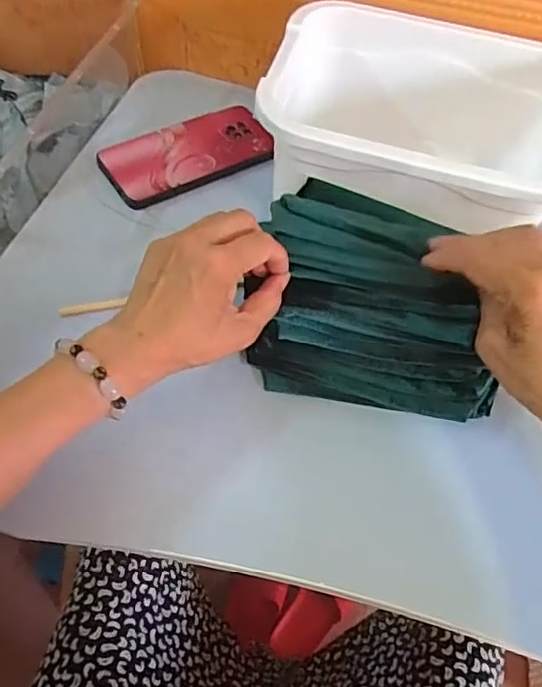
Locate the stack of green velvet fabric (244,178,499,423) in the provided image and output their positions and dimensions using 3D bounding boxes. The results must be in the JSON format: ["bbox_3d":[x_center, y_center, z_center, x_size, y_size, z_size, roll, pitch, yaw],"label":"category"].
[{"bbox_3d":[0.081,-0.036,0.416,0.171,0.093,0.138,14,58,4],"label":"stack of green velvet fabric"}]

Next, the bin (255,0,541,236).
[{"bbox_3d":[0.122,-0.176,0.492,0.249,0.109,0.185,12,58,3],"label":"bin"}]

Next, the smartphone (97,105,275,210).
[{"bbox_3d":[-0.078,-0.179,0.544,0.159,0.011,0.074,-26,64,-19],"label":"smartphone"}]

